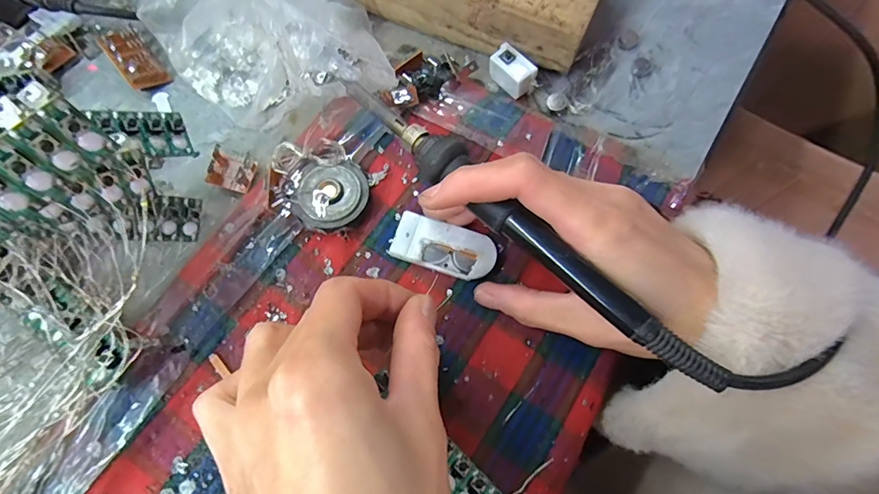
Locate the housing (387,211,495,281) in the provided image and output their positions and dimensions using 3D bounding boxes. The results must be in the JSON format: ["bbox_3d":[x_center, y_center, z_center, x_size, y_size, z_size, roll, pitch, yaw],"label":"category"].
[{"bbox_3d":[0.002,0.000,0.221,0.050,0.008,0.023,16,72,5],"label":"housing"}]

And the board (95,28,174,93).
[{"bbox_3d":[-0.173,-0.108,0.256,0.022,0.014,0.039,-39,98,-30],"label":"board"}]

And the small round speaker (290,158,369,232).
[{"bbox_3d":[-0.055,-0.026,0.229,0.036,0.012,0.038,0,71,-1],"label":"small round speaker"}]

